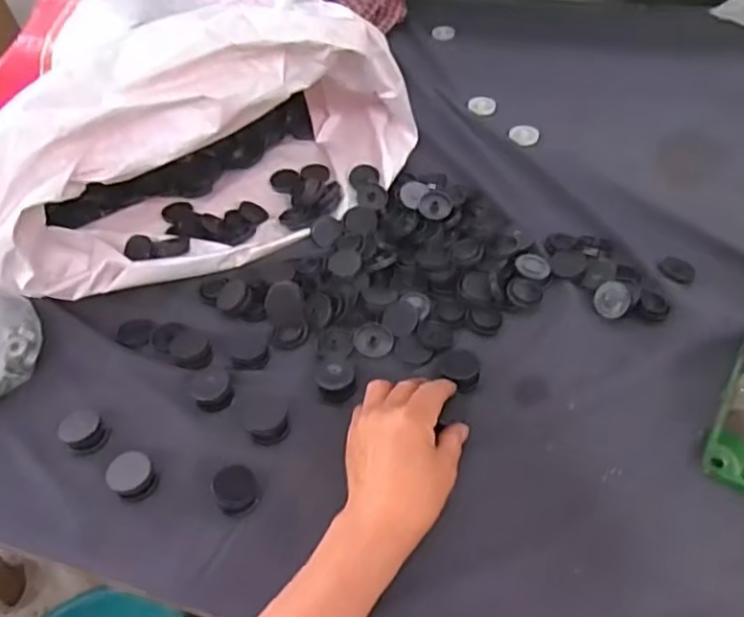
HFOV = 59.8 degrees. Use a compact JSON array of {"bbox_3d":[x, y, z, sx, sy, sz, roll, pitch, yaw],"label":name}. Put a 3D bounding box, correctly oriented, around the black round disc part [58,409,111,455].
[{"bbox_3d":[-0.230,0.099,0.519,0.030,0.024,0.034,-38,55,-27],"label":"black round disc part"}]

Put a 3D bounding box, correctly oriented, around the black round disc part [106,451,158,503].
[{"bbox_3d":[-0.179,0.126,0.485,0.031,0.024,0.030,-2,47,3],"label":"black round disc part"}]

